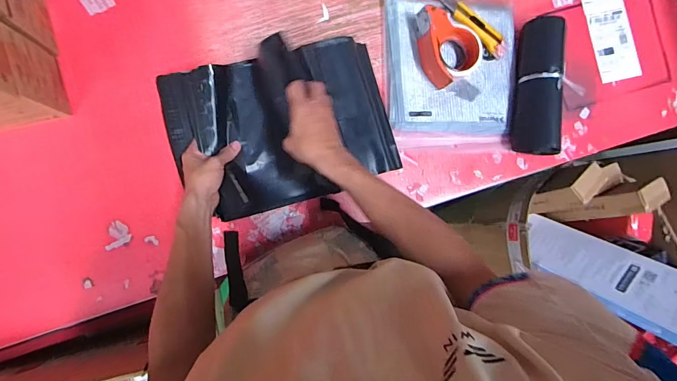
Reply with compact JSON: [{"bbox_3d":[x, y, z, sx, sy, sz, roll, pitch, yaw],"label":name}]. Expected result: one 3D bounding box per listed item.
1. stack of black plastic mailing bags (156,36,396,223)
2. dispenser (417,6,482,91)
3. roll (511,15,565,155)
[{"bbox_3d":[-0.089,-0.112,0.660,0.380,0.093,0.261,-15,90,-10],"label":"stack of black plastic mailing bags"},{"bbox_3d":[0.215,-0.274,0.741,0.111,0.056,0.138,-12,89,-9],"label":"dispenser"},{"bbox_3d":[0.392,-0.205,0.773,0.080,0.074,0.268,5,87,-9],"label":"roll"}]

